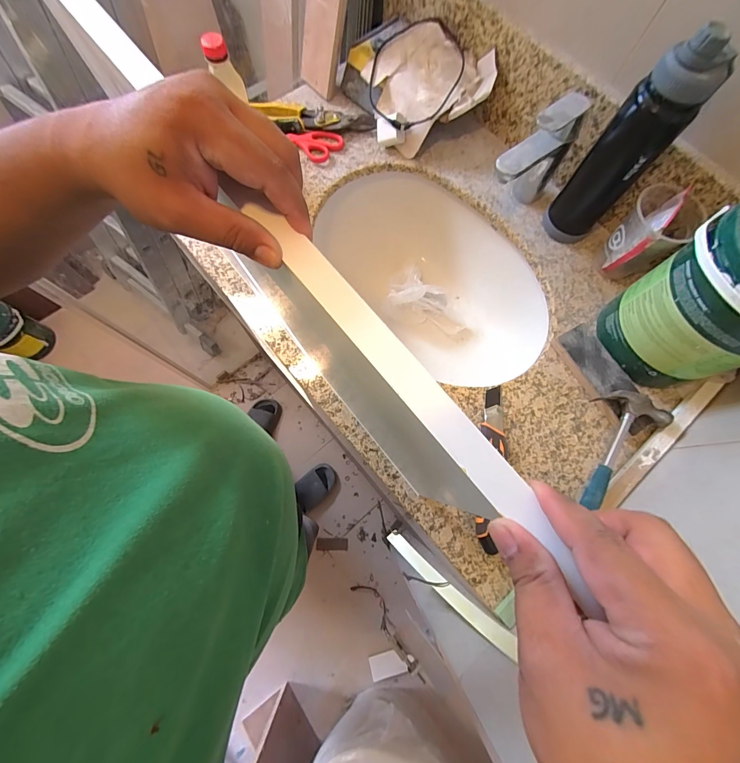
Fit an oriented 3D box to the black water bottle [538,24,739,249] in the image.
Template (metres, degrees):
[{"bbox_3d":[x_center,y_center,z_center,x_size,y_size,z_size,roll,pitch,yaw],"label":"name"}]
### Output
[{"bbox_3d":[0.355,-0.316,0.476,0.078,0.270,0.077,43,77,9],"label":"black water bottle"}]

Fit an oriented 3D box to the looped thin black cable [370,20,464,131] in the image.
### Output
[{"bbox_3d":[0.075,-0.521,0.588,0.161,0.068,0.165,4,74,-1],"label":"looped thin black cable"}]

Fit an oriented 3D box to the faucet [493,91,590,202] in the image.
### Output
[{"bbox_3d":[0.239,-0.329,0.526,0.139,0.167,0.041,-35,78,-11],"label":"faucet"}]

